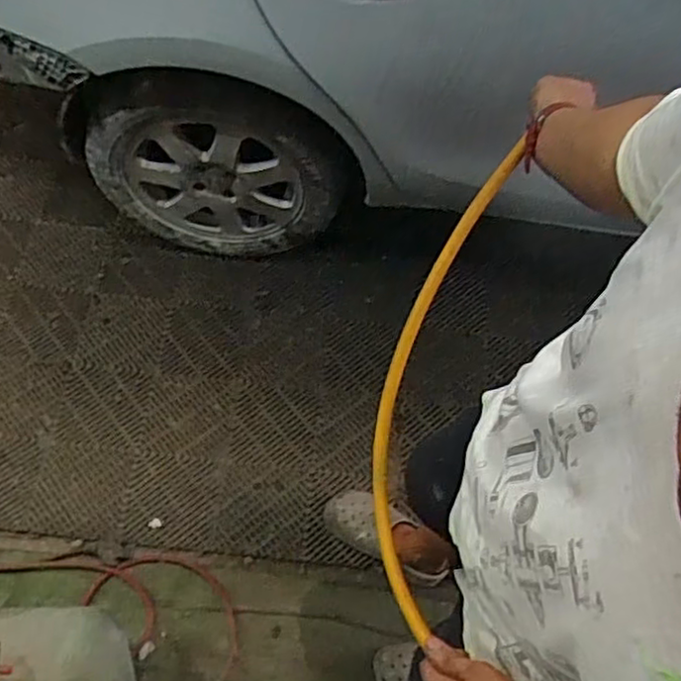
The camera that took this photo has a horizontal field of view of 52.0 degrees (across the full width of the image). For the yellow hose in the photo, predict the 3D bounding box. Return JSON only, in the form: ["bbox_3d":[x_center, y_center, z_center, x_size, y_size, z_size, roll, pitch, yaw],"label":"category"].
[{"bbox_3d":[0.097,0.037,0.748,0.034,0.111,0.504,19,81,-39],"label":"yellow hose"}]

